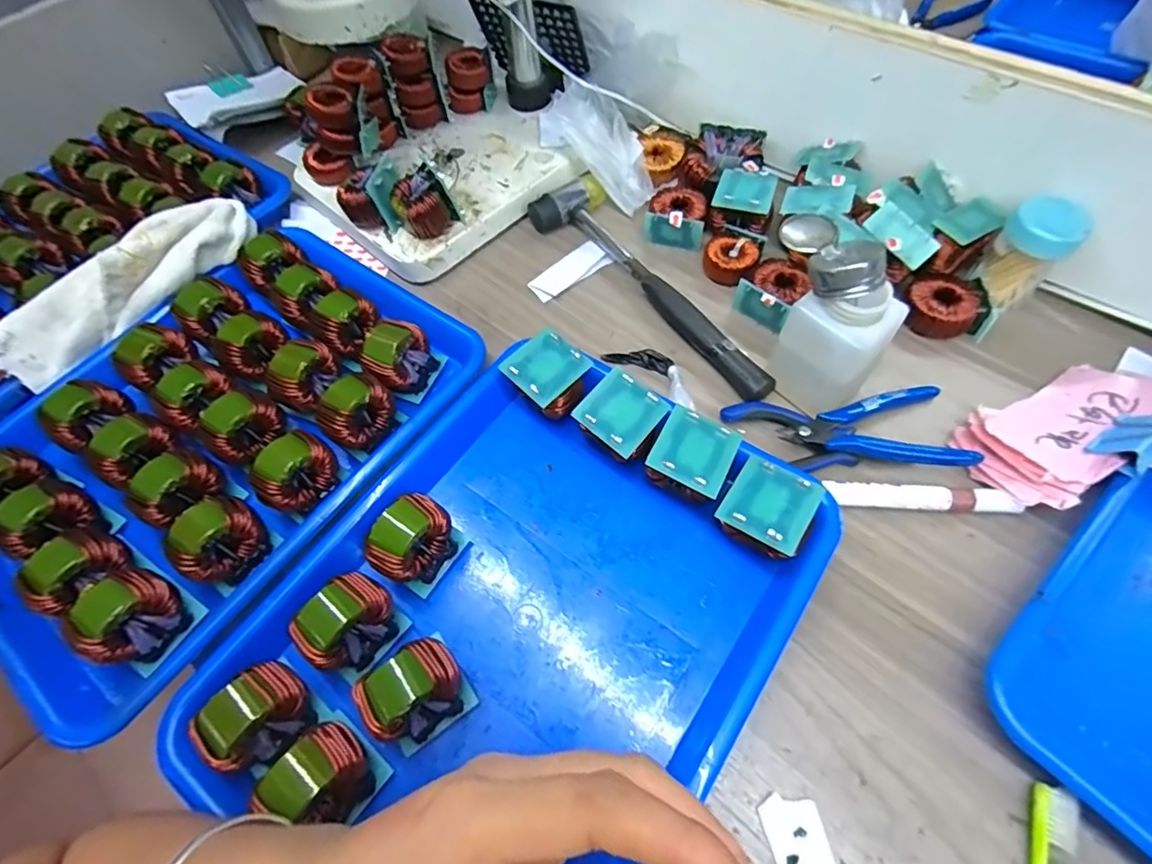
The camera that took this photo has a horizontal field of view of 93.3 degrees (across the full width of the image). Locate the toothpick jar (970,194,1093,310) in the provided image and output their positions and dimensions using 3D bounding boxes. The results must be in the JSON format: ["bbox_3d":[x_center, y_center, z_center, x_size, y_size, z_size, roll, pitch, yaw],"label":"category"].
[{"bbox_3d":[0.323,-0.130,0.391,0.045,0.065,0.043,38,69,22],"label":"toothpick jar"}]

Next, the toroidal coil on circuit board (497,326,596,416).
[{"bbox_3d":[-0.019,-0.033,0.378,0.047,0.045,0.047,38,69,22],"label":"toroidal coil on circuit board"}]

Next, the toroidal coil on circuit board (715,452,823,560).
[{"bbox_3d":[0.109,0.050,0.319,0.047,0.048,0.048,31,67,20],"label":"toroidal coil on circuit board"}]

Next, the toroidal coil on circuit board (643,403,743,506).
[{"bbox_3d":[0.072,0.019,0.341,0.045,0.044,0.046,23,65,16],"label":"toroidal coil on circuit board"}]

